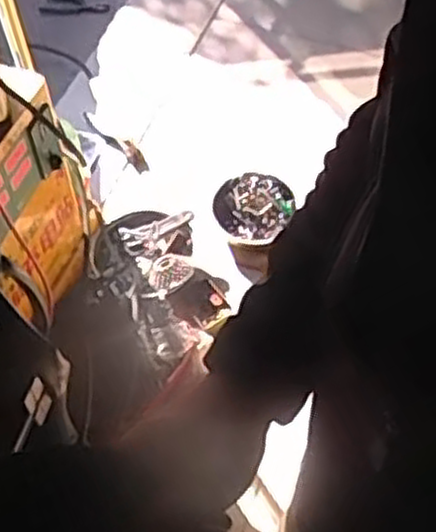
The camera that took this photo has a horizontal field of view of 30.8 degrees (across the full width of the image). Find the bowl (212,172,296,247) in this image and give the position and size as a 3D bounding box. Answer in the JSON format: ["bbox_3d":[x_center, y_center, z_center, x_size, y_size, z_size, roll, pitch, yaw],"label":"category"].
[{"bbox_3d":[0.078,-0.124,1.773,0.169,0.069,0.163,-1,57,2],"label":"bowl"}]

